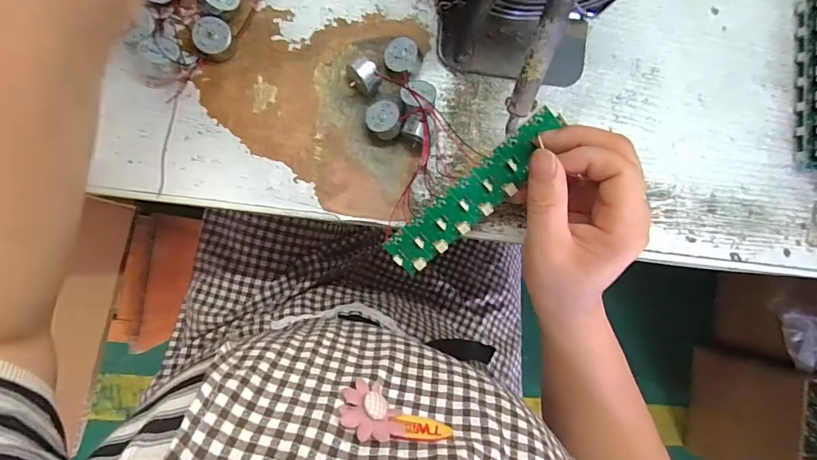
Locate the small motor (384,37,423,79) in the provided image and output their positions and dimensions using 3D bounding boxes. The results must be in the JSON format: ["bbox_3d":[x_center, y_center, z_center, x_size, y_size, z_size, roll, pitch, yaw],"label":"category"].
[{"bbox_3d":[-0.004,-0.117,0.284,0.026,0.019,0.021,24,88,-7],"label":"small motor"}]

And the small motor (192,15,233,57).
[{"bbox_3d":[-0.126,-0.124,0.270,0.023,0.015,0.022,0,91,-8],"label":"small motor"}]

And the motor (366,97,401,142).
[{"bbox_3d":[-0.018,-0.075,0.285,0.022,0.017,0.025,-8,92,-8],"label":"motor"}]

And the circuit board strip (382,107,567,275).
[{"bbox_3d":[0.043,-0.023,0.270,0.134,0.005,0.032,-43,96,14],"label":"circuit board strip"}]

